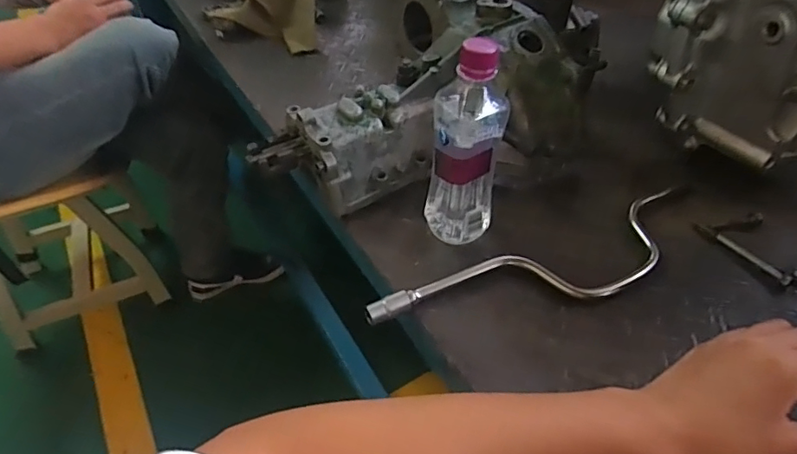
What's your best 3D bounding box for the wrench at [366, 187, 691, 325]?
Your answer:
[{"bbox_3d":[0.162,0.038,0.511,0.388,0.022,0.084,-20,48,-18],"label":"wrench"}]

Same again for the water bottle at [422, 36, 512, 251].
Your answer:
[{"bbox_3d":[0.062,-0.070,0.493,0.068,0.199,0.055,4,45,6],"label":"water bottle"}]

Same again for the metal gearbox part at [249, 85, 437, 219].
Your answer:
[{"bbox_3d":[-0.055,-0.084,0.578,0.197,0.083,0.097,-21,48,-18],"label":"metal gearbox part"}]

